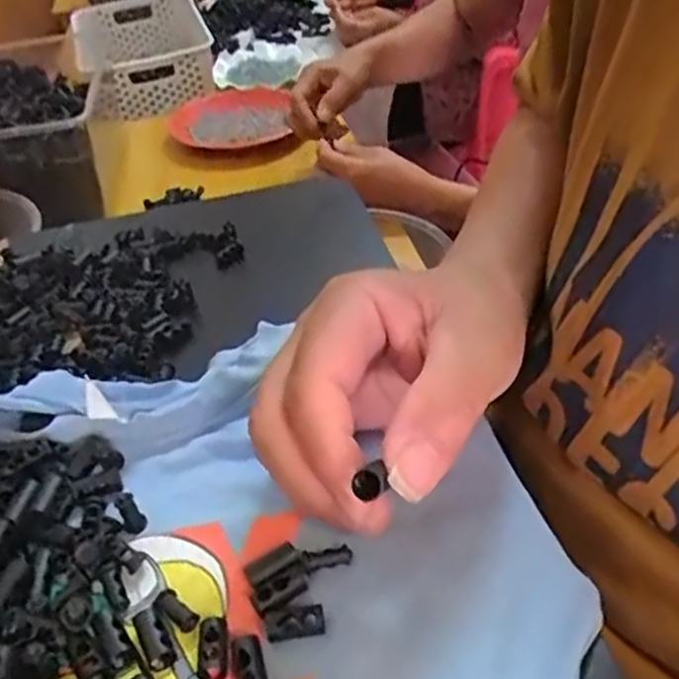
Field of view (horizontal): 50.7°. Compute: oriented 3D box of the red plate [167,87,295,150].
[{"bbox_3d":[-0.157,-0.335,1.055,0.179,0.041,0.214,-12,41,-8],"label":"red plate"}]

